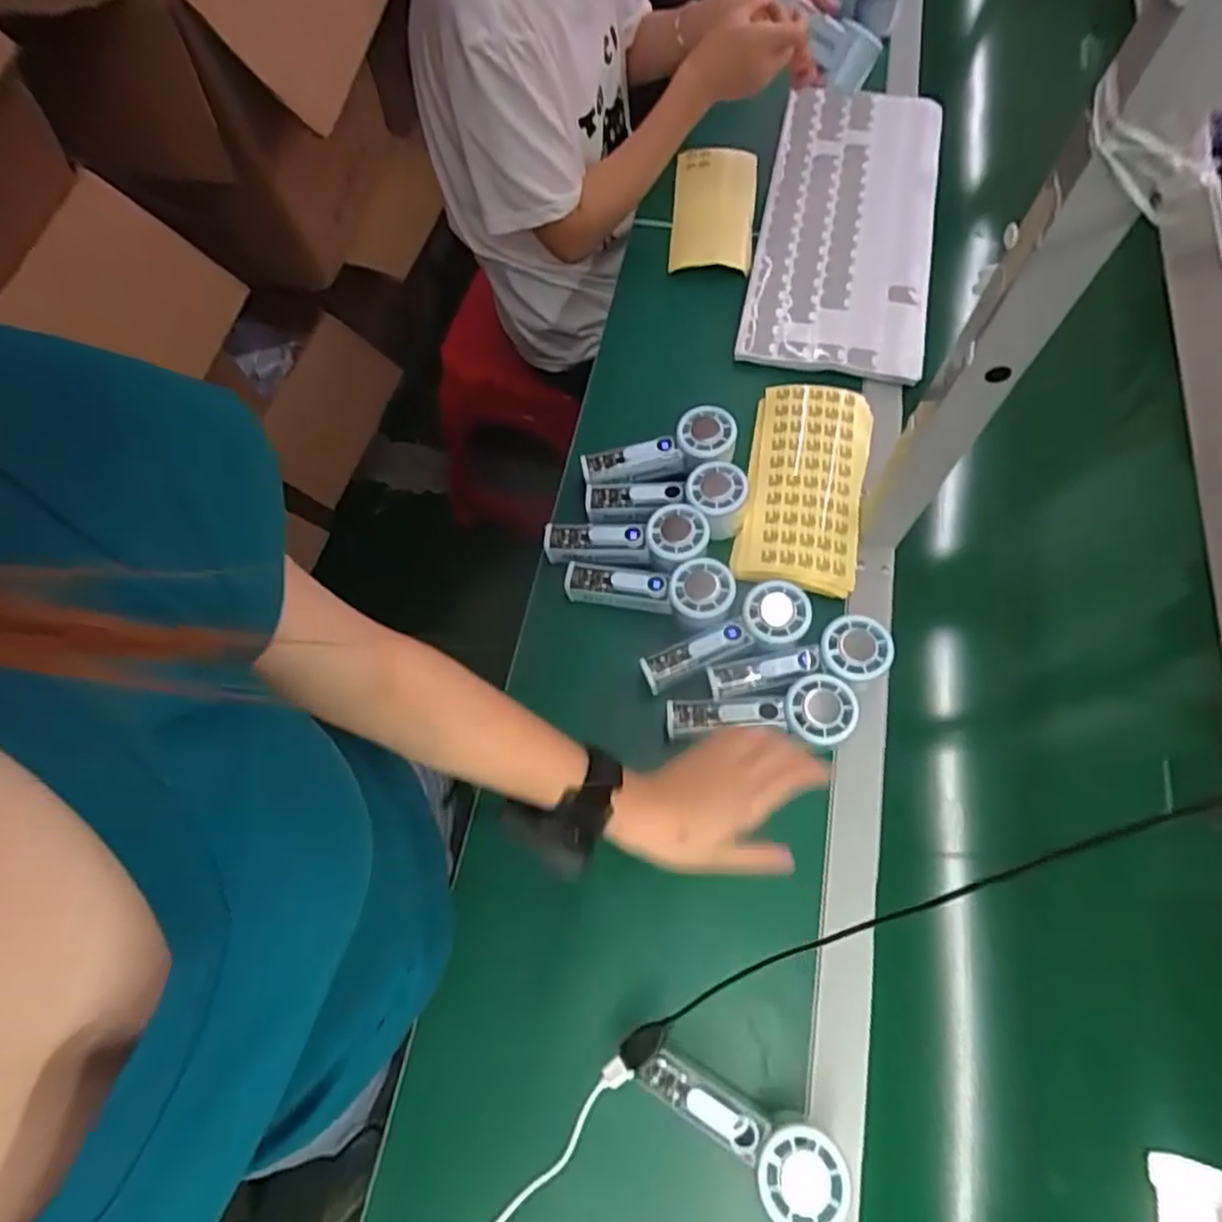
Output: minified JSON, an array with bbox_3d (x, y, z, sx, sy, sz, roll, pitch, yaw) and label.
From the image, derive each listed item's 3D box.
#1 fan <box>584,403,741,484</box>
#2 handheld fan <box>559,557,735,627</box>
[{"bbox_3d":[0.048,-0.155,0.685,0.152,0.032,0.059,-15,67,10],"label":"fan"},{"bbox_3d":[0.034,-0.018,0.630,0.152,0.031,0.056,4,66,20],"label":"handheld fan"}]

